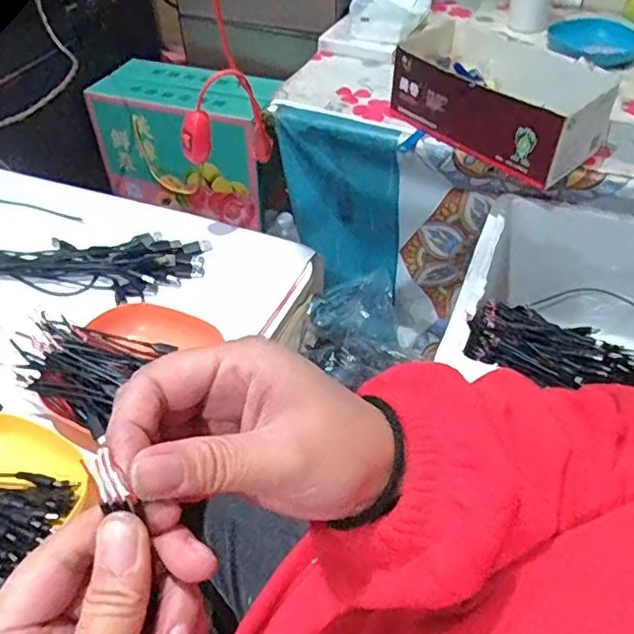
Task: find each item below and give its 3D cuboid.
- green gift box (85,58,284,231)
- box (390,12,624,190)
[{"bbox_3d":[-0.233,-0.326,1.115,0.316,0.226,0.146,14,47,13],"label":"green gift box"},{"bbox_3d":[0.228,-0.280,0.757,0.141,0.093,0.262,-28,52,-25],"label":"box"}]

